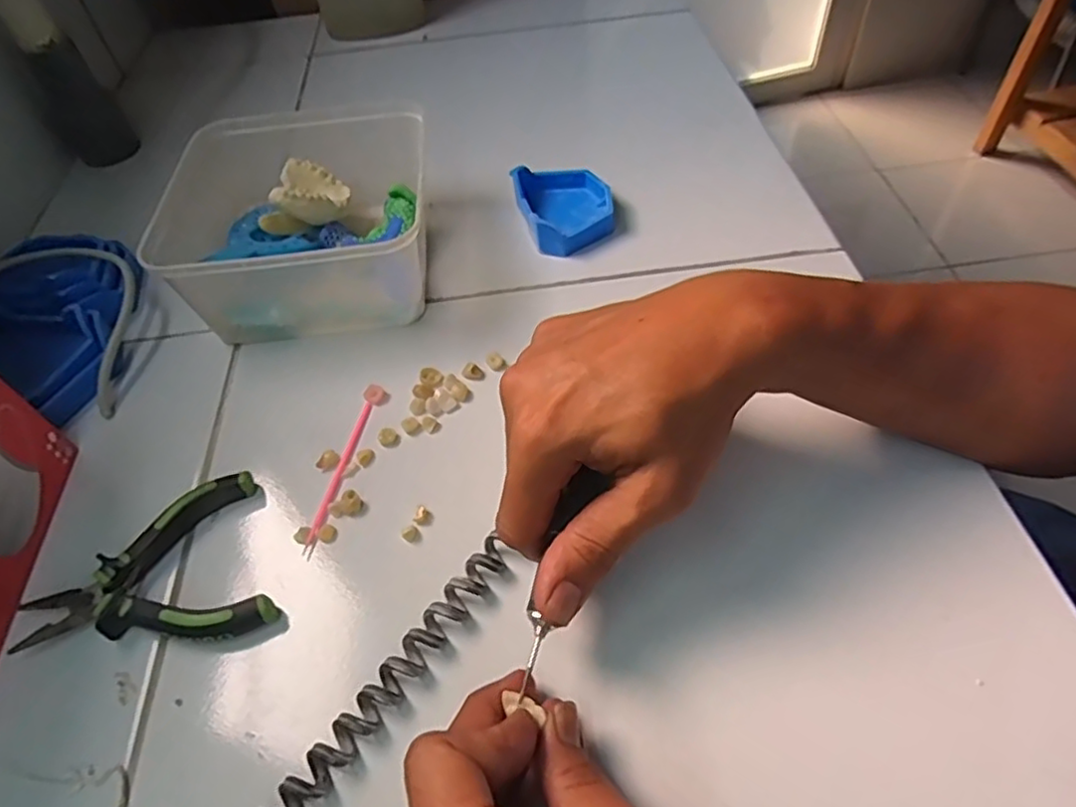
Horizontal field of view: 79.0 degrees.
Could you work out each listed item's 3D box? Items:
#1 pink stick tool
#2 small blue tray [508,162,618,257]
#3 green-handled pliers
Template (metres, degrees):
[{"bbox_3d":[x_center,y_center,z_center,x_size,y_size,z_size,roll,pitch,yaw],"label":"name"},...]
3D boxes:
[{"bbox_3d":[-0.106,0.032,0.352,0.011,0.006,0.105,9,53,11],"label":"pink stick tool"},{"bbox_3d":[0.020,-0.141,0.467,0.062,0.025,0.079,-14,52,-7],"label":"small blue tray"},{"bbox_3d":[-0.184,0.087,0.309,0.105,0.017,0.084,-20,53,-11],"label":"green-handled pliers"}]

